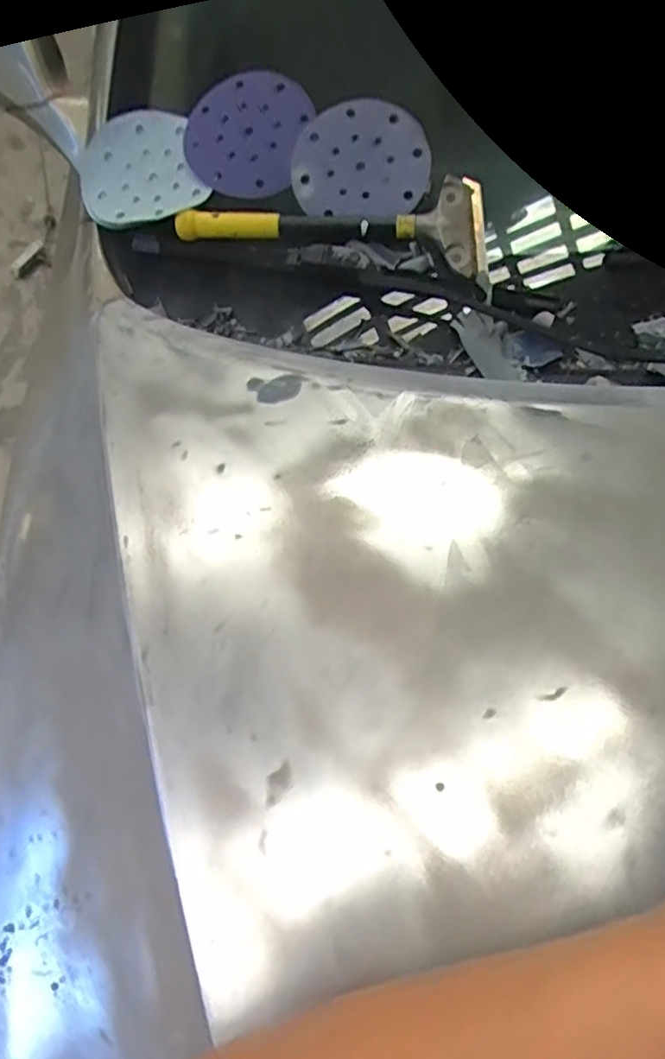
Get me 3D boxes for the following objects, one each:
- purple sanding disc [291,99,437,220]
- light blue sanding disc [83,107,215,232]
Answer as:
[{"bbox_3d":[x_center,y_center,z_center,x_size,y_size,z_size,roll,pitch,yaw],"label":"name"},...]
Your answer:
[{"bbox_3d":[0.032,-0.382,0.624,0.139,0.011,0.121,5,92,0],"label":"purple sanding disc"},{"bbox_3d":[-0.209,-0.386,0.646,0.126,0.023,0.129,0,80,-2],"label":"light blue sanding disc"}]

